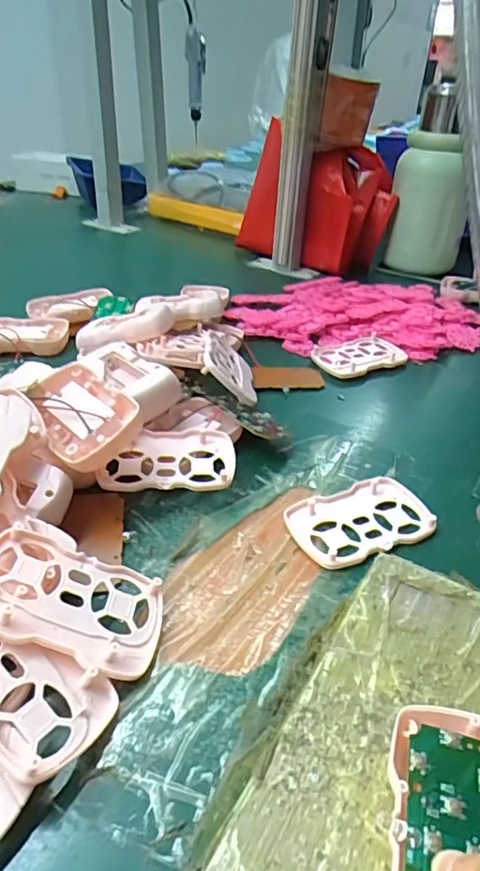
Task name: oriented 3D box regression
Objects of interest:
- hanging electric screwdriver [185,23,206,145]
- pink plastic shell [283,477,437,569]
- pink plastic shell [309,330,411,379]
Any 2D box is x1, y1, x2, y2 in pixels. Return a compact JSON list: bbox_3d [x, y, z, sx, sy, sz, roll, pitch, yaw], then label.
[{"bbox_3d":[-0.095,-0.768,1.198,0.044,0.195,0.036,0,34,-2],"label":"hanging electric screwdriver"},{"bbox_3d":[0.075,0.052,0.339,0.088,0.007,0.055,-15,37,-22],"label":"pink plastic shell"},{"bbox_3d":[0.114,-0.078,0.528,0.088,0.007,0.059,-16,38,-24],"label":"pink plastic shell"}]

